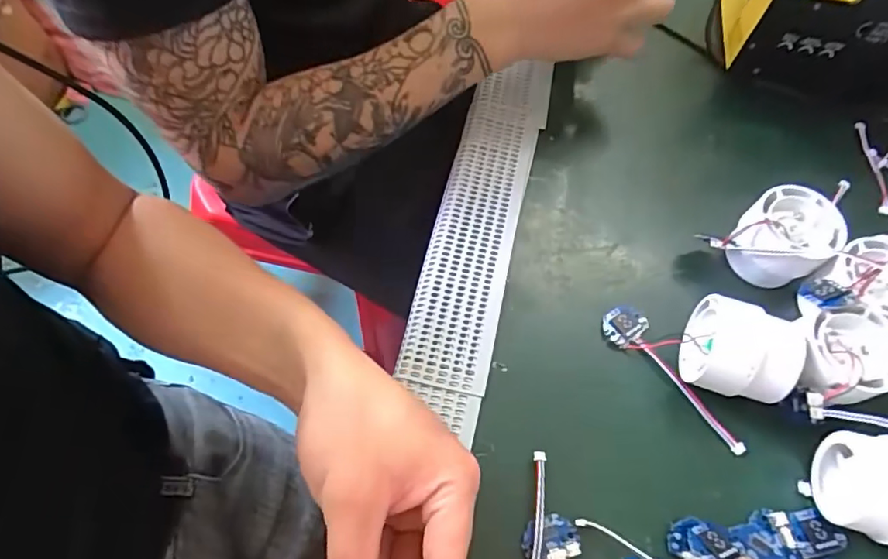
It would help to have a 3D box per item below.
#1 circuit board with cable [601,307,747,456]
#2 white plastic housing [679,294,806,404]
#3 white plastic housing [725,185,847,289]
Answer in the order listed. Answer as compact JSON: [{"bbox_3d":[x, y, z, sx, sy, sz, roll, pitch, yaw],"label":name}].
[{"bbox_3d":[0.146,0.057,0.337,0.030,0.011,0.108,-39,70,-20],"label":"circuit board with cable"},{"bbox_3d":[0.174,0.043,0.322,0.052,0.048,0.052,16,63,7],"label":"white plastic housing"},{"bbox_3d":[0.222,-0.026,0.357,0.053,0.044,0.058,1,62,-1],"label":"white plastic housing"}]

